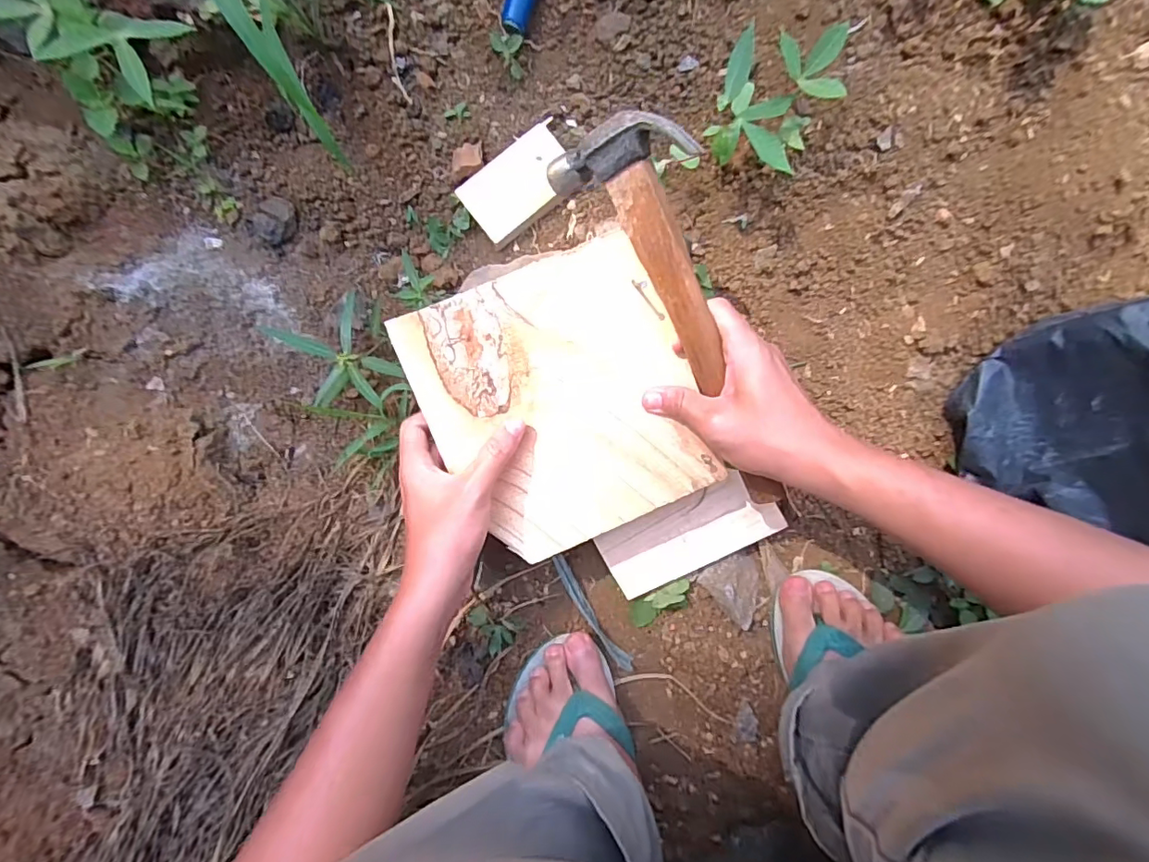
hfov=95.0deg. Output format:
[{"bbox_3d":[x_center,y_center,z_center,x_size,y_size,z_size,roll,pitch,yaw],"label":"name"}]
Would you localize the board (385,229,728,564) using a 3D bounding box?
[{"bbox_3d":[-0.011,-0.019,0.394,0.187,0.008,0.204,-23,97,7],"label":"board"}]

